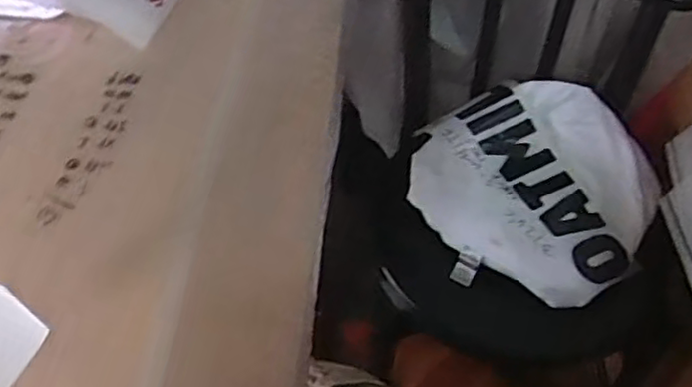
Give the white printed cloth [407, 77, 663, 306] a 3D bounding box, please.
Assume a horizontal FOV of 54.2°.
[{"bbox_3d":[0.240,-0.020,0.860,0.308,0.091,0.289,16,52,11],"label":"white printed cloth"}]

